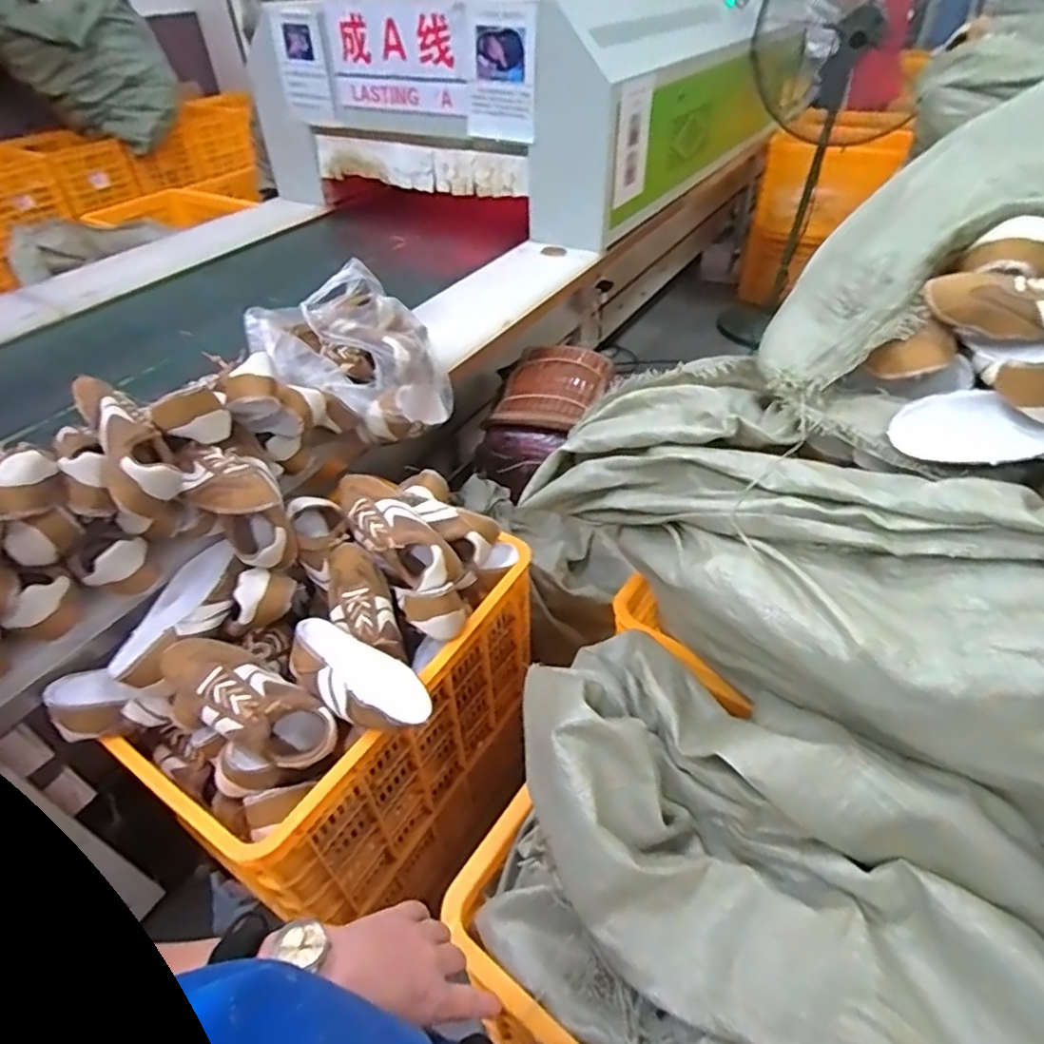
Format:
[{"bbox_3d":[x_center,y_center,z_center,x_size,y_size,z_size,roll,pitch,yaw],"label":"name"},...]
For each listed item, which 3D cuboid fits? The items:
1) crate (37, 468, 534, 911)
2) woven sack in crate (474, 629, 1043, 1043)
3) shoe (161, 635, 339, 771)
[{"bbox_3d":[-0.281,0.257,1.020,0.409,0.475,0.583,21,48,23],"label":"crate"},{"bbox_3d":[0.237,0.333,0.531,0.632,0.164,0.346,27,51,28],"label":"woven sack in crate"},{"bbox_3d":[-0.354,0.233,0.806,0.235,0.095,0.094,39,48,-9],"label":"shoe"}]

